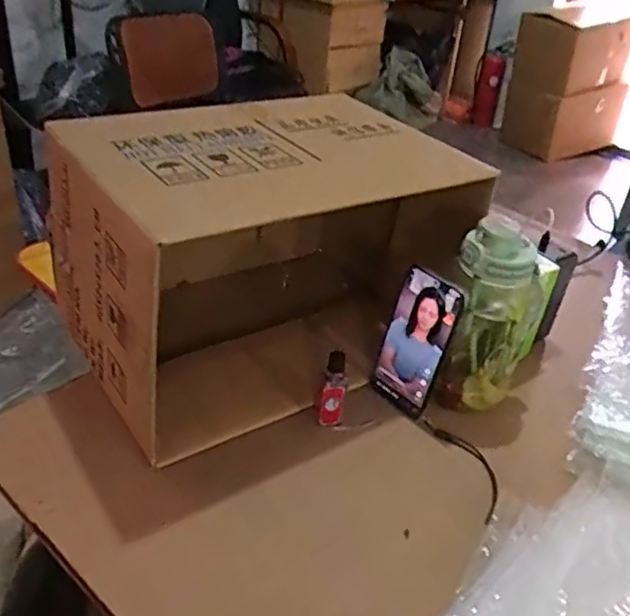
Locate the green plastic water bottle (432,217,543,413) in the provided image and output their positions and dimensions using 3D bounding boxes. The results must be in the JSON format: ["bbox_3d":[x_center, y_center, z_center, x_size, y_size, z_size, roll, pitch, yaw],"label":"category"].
[{"bbox_3d":[0.189,0.015,0.702,0.090,0.209,0.079,17,34,17],"label":"green plastic water bottle"}]

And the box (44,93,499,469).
[{"bbox_3d":[-0.054,-0.069,0.754,0.419,0.262,0.285,-15,38,-29],"label":"box"}]

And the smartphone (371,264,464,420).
[{"bbox_3d":[0.107,0.037,0.702,0.070,0.164,0.013,32,32,32],"label":"smartphone"}]

